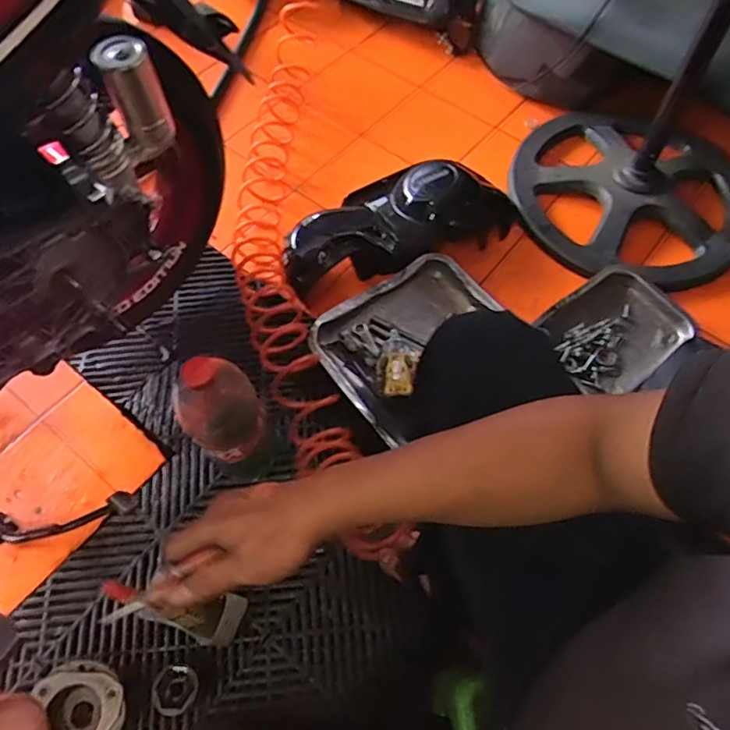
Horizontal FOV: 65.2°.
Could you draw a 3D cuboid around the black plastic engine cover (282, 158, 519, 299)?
[{"bbox_3d":[0.061,-0.257,0.982,0.425,0.096,0.163,-17,65,-9],"label":"black plastic engine cover"}]

